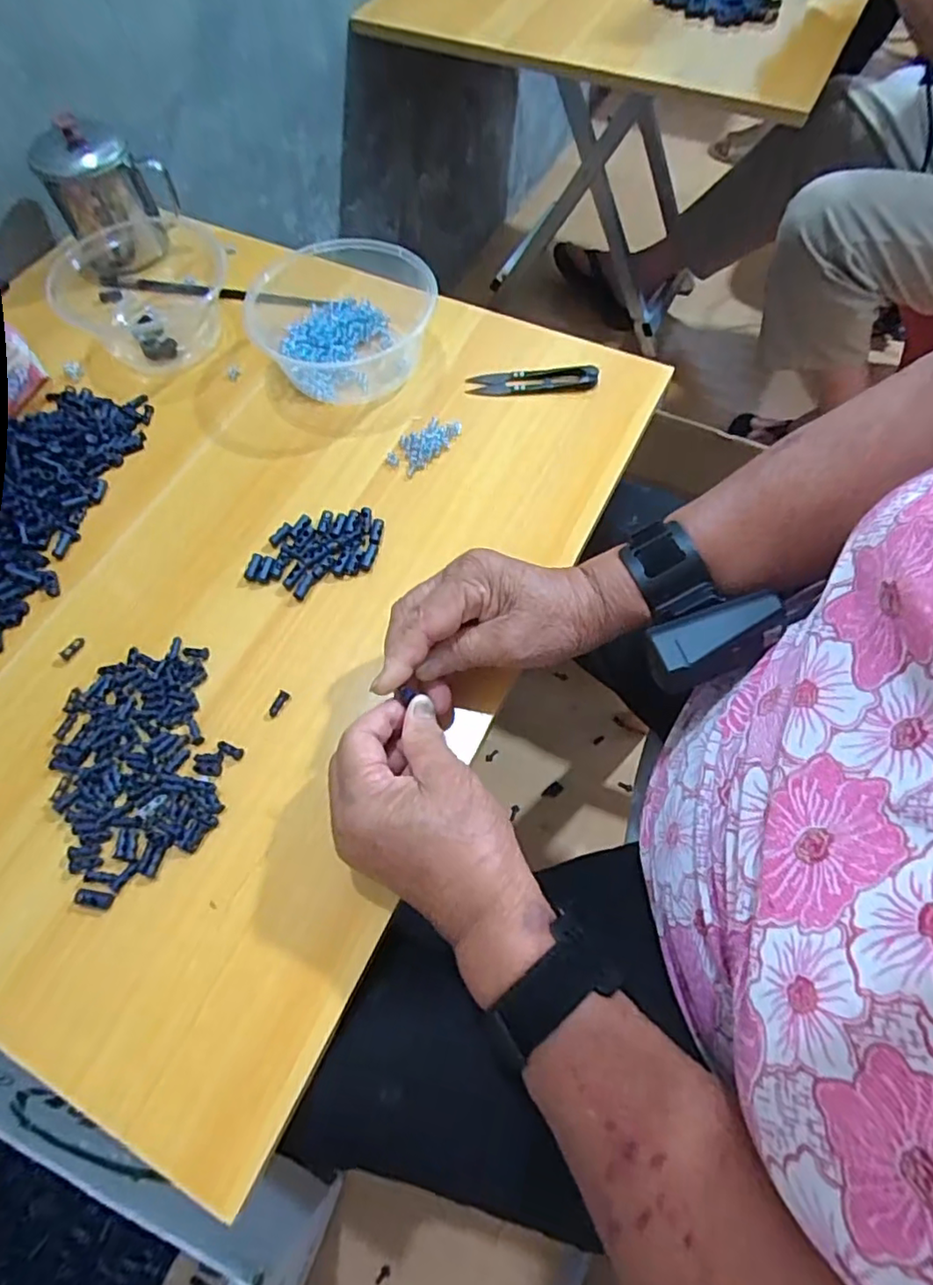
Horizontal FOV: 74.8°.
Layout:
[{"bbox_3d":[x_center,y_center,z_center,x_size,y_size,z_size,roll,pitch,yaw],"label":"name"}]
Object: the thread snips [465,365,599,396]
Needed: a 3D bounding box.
[{"bbox_3d":[0.053,-0.208,0.487,0.101,0.013,0.022,1,66,1],"label":"thread snips"}]

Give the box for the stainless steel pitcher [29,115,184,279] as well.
[{"bbox_3d":[-0.311,-0.393,0.534,0.100,0.093,0.075,-22,67,-9],"label":"stainless steel pitcher"}]

